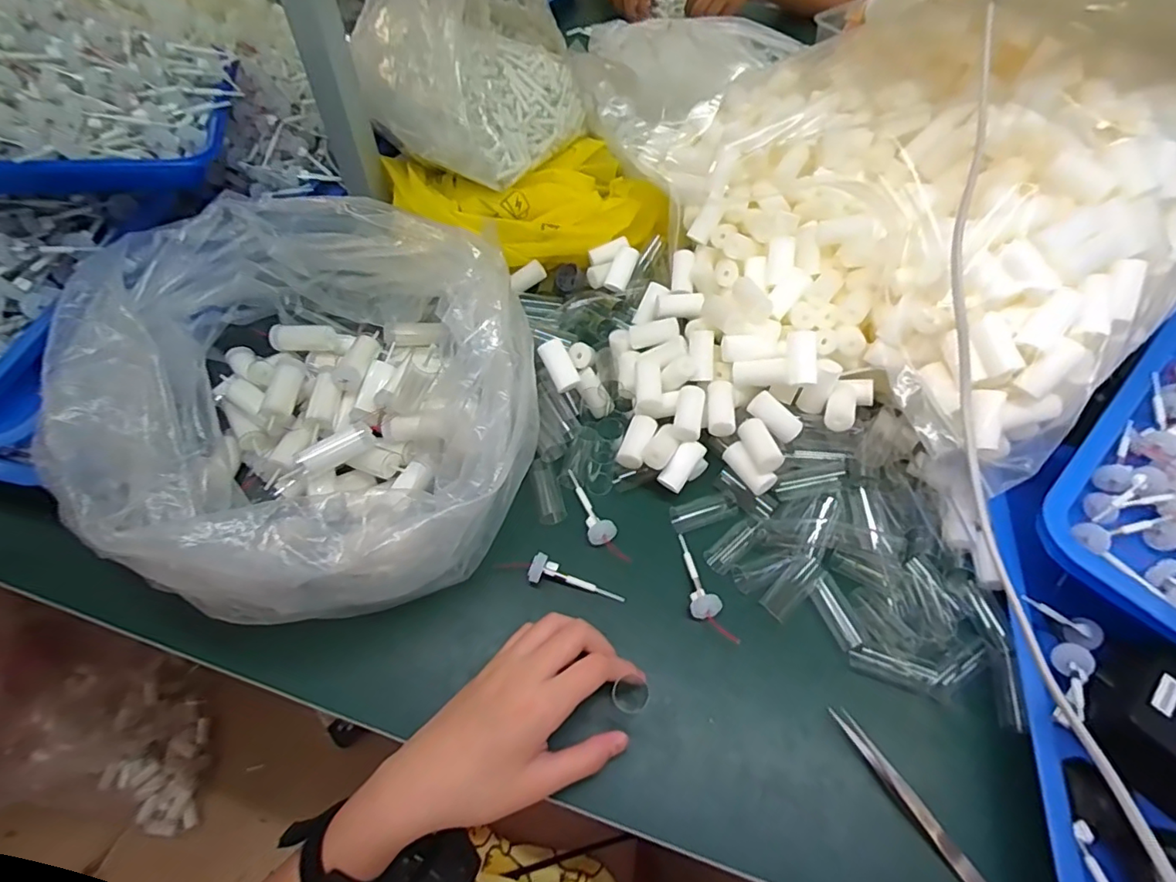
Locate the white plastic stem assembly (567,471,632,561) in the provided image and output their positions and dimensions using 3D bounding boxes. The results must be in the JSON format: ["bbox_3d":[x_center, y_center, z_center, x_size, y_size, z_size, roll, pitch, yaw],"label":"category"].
[{"bbox_3d":[0.002,0.058,0.423,0.021,0.018,0.083,-31,64,-17],"label":"white plastic stem assembly"}]

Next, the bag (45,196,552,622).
[{"bbox_3d":[-0.187,-0.042,0.402,0.282,0.115,0.302,-12,59,-10],"label":"bag"}]

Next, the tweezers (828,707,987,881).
[{"bbox_3d":[0.197,0.220,0.334,0.011,0.004,0.128,-29,63,-16],"label":"tweezers"}]

